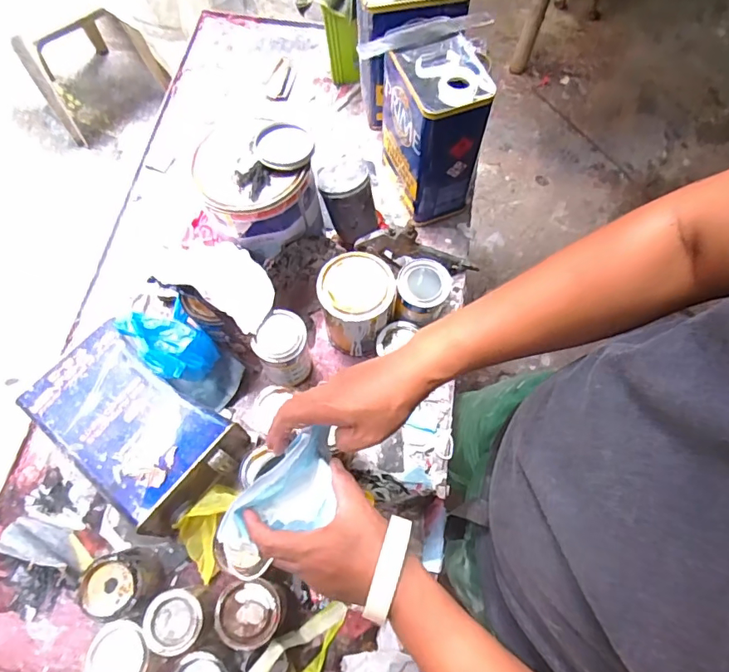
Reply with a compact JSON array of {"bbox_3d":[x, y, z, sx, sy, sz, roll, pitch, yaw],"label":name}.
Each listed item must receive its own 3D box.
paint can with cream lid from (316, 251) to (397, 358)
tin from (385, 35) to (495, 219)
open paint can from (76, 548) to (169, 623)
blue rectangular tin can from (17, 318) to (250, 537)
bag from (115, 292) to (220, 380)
[{"bbox_3d":[-0.012,-0.045,0.728,0.104,0.134,0.104,1,69,-2],"label":"paint can with cream lid"},{"bbox_3d":[0.101,-0.314,0.771,0.113,0.247,0.164,-19,71,-10],"label":"tin"},{"bbox_3d":[-0.297,0.305,0.611,0.079,0.077,0.078,3,69,-2],"label":"open paint can"},{"bbox_3d":[-0.301,0.116,0.651,0.262,0.097,0.162,40,73,12],"label":"blue rectangular tin can"},{"bbox_3d":[-0.261,0.008,0.663,0.084,0.079,0.109,-37,75,-15],"label":"bag"}]

